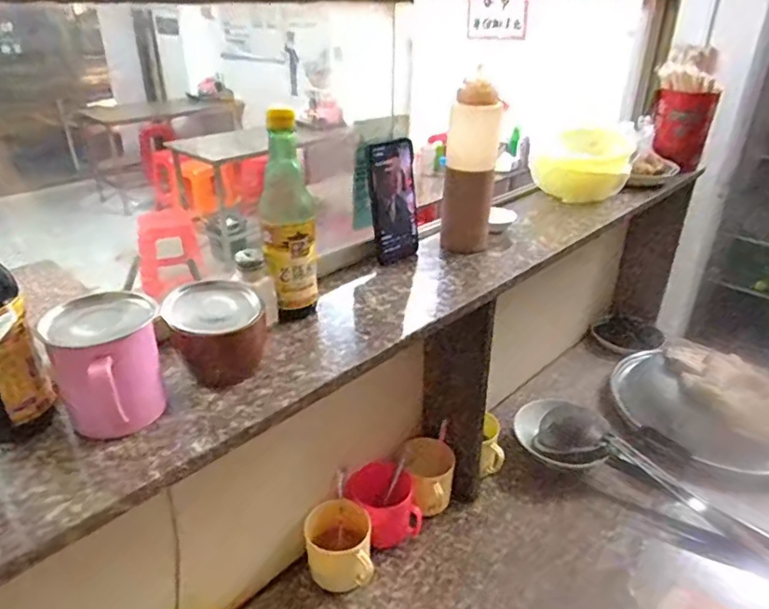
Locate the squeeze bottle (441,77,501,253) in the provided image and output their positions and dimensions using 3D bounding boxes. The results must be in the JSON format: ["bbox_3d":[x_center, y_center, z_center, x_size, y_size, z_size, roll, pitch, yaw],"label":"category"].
[{"bbox_3d":[0.120,-0.187,0.798,0.066,0.231,0.064,3,29,5],"label":"squeeze bottle"}]

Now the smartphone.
[{"bbox_3d":[0.017,-0.143,0.789,0.077,0.163,0.011,-20,27,-24],"label":"smartphone"}]

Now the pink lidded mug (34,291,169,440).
[{"bbox_3d":[-0.227,0.056,0.477,0.084,0.105,0.081,-18,34,-30],"label":"pink lidded mug"}]

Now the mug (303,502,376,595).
[{"bbox_3d":[-0.067,0.367,0.851,0.094,0.108,0.095,-2,29,-4],"label":"mug"}]

